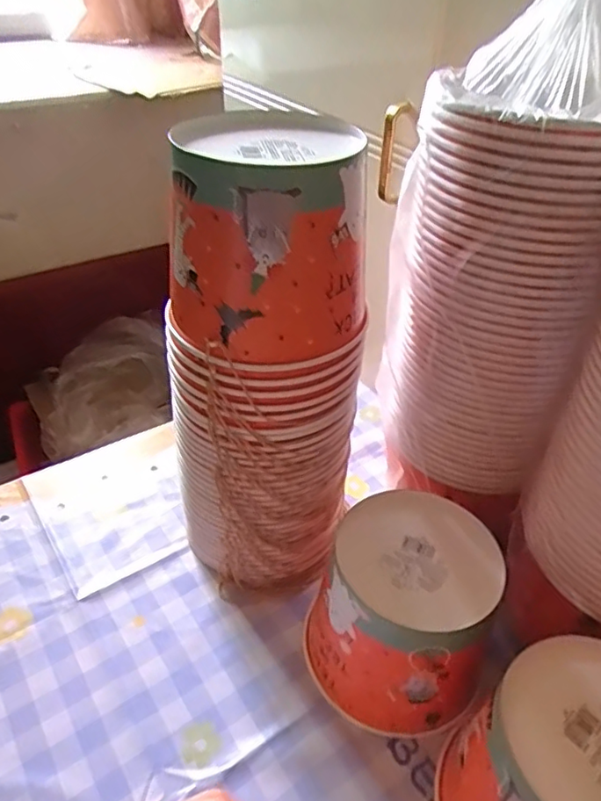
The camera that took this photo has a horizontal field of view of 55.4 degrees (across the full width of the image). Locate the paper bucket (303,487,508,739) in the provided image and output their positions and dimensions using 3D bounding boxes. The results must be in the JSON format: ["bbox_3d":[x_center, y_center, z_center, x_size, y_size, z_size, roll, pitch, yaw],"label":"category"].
[{"bbox_3d":[0.083,0.174,0.475,0.127,0.135,0.138,3,39,-2],"label":"paper bucket"}]

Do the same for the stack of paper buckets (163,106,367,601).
[{"bbox_3d":[-0.033,-0.011,0.490,0.147,0.394,0.143,-8,40,-15],"label":"stack of paper buckets"}]

